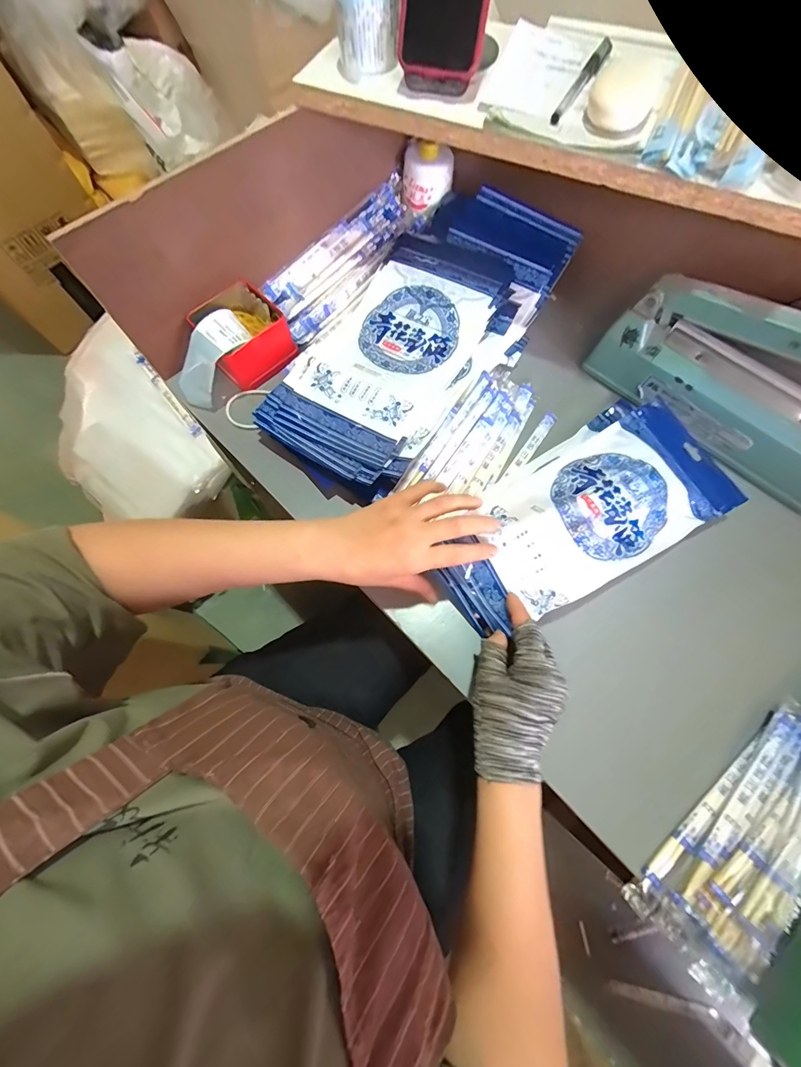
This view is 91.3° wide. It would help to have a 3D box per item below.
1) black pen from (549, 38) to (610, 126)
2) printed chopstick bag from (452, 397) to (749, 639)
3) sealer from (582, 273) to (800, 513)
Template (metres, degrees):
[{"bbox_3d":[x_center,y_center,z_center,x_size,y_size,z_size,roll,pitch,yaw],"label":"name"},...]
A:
[{"bbox_3d":[0.181,-0.447,0.385,0.013,0.009,0.149,27,73,10],"label":"black pen"},{"bbox_3d":[0.205,-0.024,0.411,0.309,0.026,0.136,-29,80,-12],"label":"printed chopstick bag"},{"bbox_3d":[0.367,-0.164,0.410,0.060,0.167,0.303,-43,76,-14],"label":"sealer"}]

